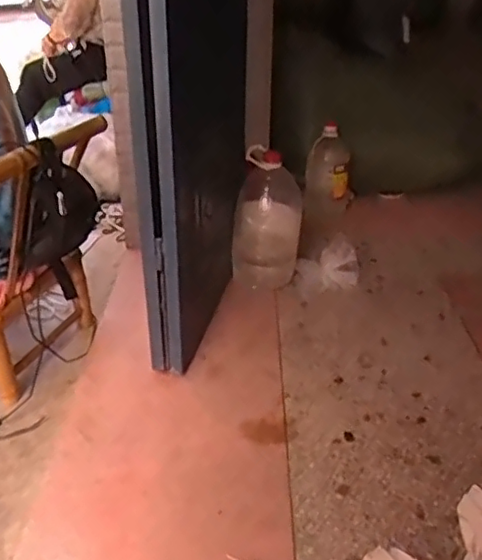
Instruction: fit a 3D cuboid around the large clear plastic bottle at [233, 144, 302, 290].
[{"bbox_3d":[0.070,-0.163,1.733,0.160,0.361,0.162,18,35,27],"label":"large clear plastic bottle"}]

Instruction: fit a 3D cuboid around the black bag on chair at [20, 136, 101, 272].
[{"bbox_3d":[-0.389,-0.158,1.262,0.108,0.253,0.140,11,33,16],"label":"black bag on chair"}]

